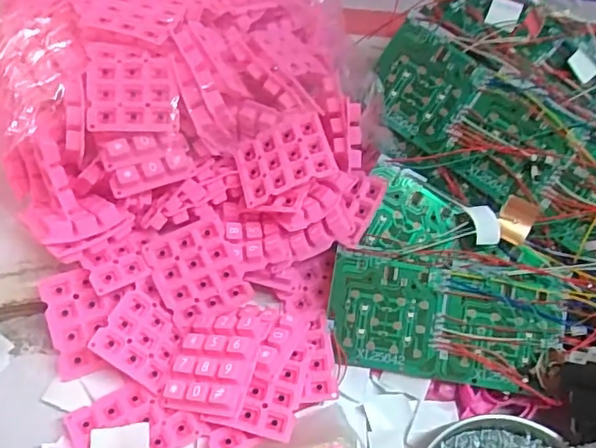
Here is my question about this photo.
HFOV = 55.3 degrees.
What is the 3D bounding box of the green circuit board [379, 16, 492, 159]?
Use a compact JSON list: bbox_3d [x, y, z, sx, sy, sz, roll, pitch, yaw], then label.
[{"bbox_3d":[0.086,-0.095,0.396,0.070,0.004,0.069,35,102,13],"label":"green circuit board"}]

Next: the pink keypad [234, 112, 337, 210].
[{"bbox_3d":[-0.010,-0.040,0.355,0.060,0.006,0.047,-23,57,9],"label":"pink keypad"}]

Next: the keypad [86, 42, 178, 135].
[{"bbox_3d":[-0.098,-0.080,0.333,0.052,0.008,0.055,-1,75,-7],"label":"keypad"}]

